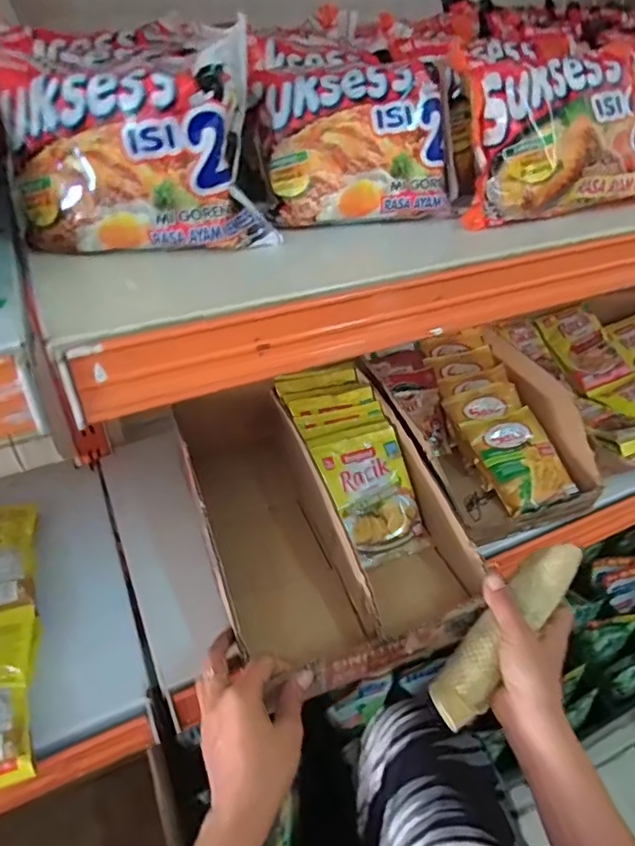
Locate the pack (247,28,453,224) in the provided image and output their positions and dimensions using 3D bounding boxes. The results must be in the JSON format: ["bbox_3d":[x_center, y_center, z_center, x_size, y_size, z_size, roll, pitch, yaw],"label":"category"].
[{"bbox_3d":[0.026,-0.195,0.375,0.130,0.114,0.042,-3,15,-6],"label":"pack"}]

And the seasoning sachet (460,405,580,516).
[{"bbox_3d":[0.245,0.042,0.670,0.098,0.015,0.124,-14,55,-14],"label":"seasoning sachet"}]

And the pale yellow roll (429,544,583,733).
[{"bbox_3d":[0.170,0.182,0.501,0.187,0.051,0.051,-41,54,-16],"label":"pale yellow roll"}]

